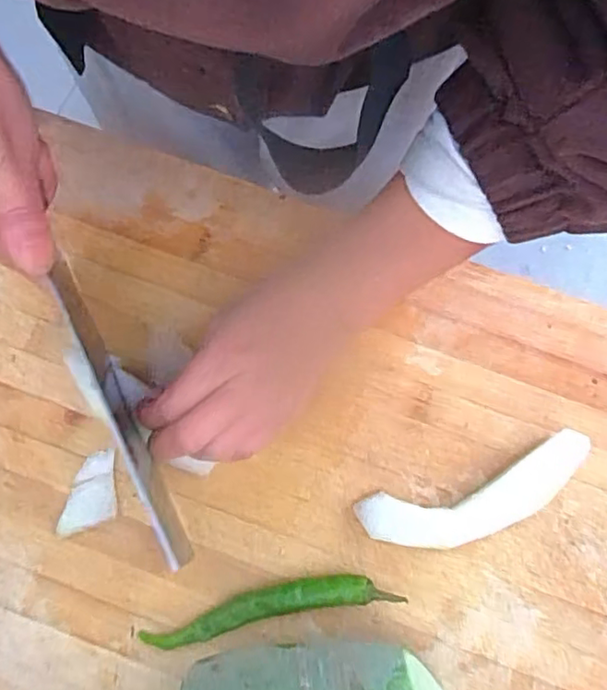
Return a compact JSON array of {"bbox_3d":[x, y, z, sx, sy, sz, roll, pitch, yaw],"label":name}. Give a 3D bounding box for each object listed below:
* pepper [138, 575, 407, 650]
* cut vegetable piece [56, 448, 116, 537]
[{"bbox_3d":[-0.018,0.140,0.319,0.136,0.012,0.020,-10,77,-3],"label":"pepper"},{"bbox_3d":[-0.121,0.082,0.333,0.031,0.006,0.041,-7,77,-3],"label":"cut vegetable piece"}]

